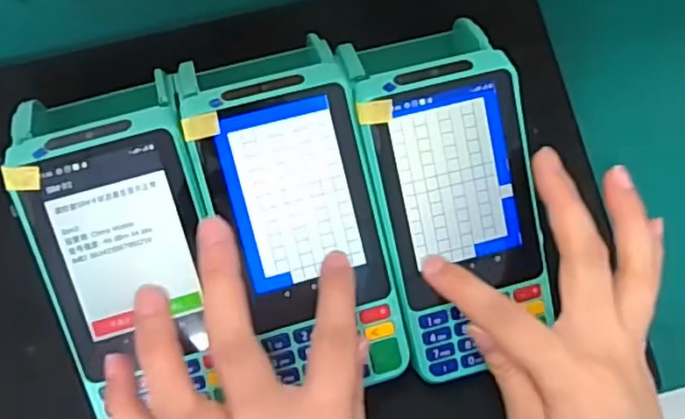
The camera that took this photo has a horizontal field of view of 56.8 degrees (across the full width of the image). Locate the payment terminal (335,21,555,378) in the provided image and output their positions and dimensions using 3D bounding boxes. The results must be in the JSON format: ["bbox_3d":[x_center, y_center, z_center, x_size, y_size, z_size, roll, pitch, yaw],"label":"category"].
[{"bbox_3d":[0.053,-0.004,0.307,0.076,0.059,0.159,-14,83,-5],"label":"payment terminal"}]

